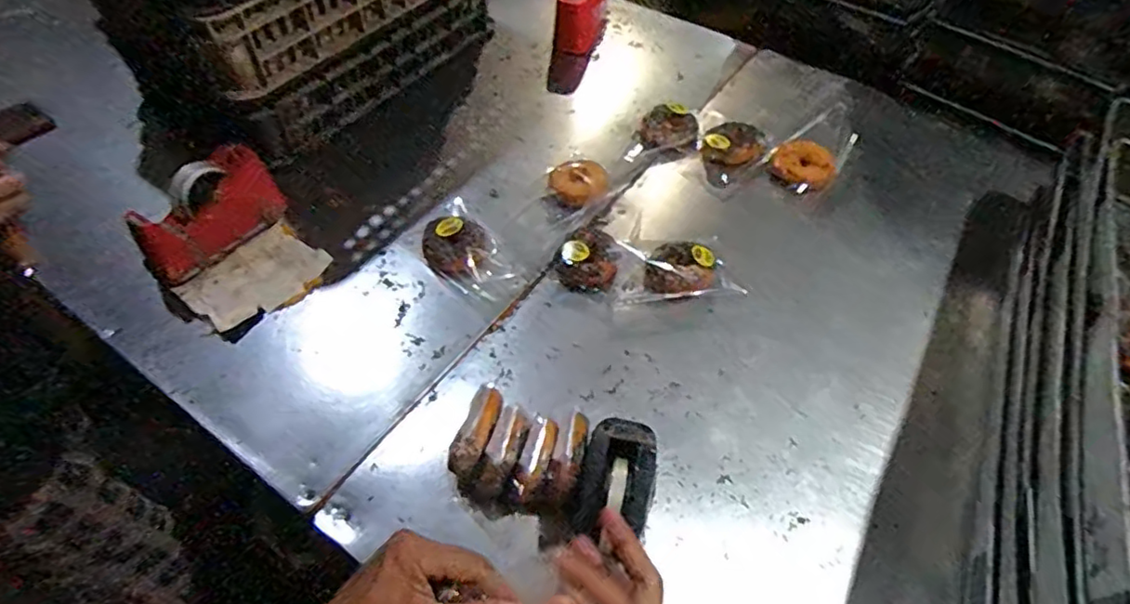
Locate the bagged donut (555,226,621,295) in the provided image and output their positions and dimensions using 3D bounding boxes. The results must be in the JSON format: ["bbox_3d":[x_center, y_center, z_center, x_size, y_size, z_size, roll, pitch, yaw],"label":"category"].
[{"bbox_3d":[0.033,-0.062,0.920,0.086,0.034,0.102,0,54,-1],"label":"bagged donut"}]

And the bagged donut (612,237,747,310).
[{"bbox_3d":[0.163,-0.050,0.911,0.188,0.039,0.099,-4,55,-4],"label":"bagged donut"}]

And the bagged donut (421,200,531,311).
[{"bbox_3d":[-0.148,-0.079,0.928,0.109,0.040,0.199,-35,62,-23],"label":"bagged donut"}]

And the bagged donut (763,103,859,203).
[{"bbox_3d":[0.428,-0.261,1.077,0.114,0.063,0.188,32,60,20],"label":"bagged donut"}]

